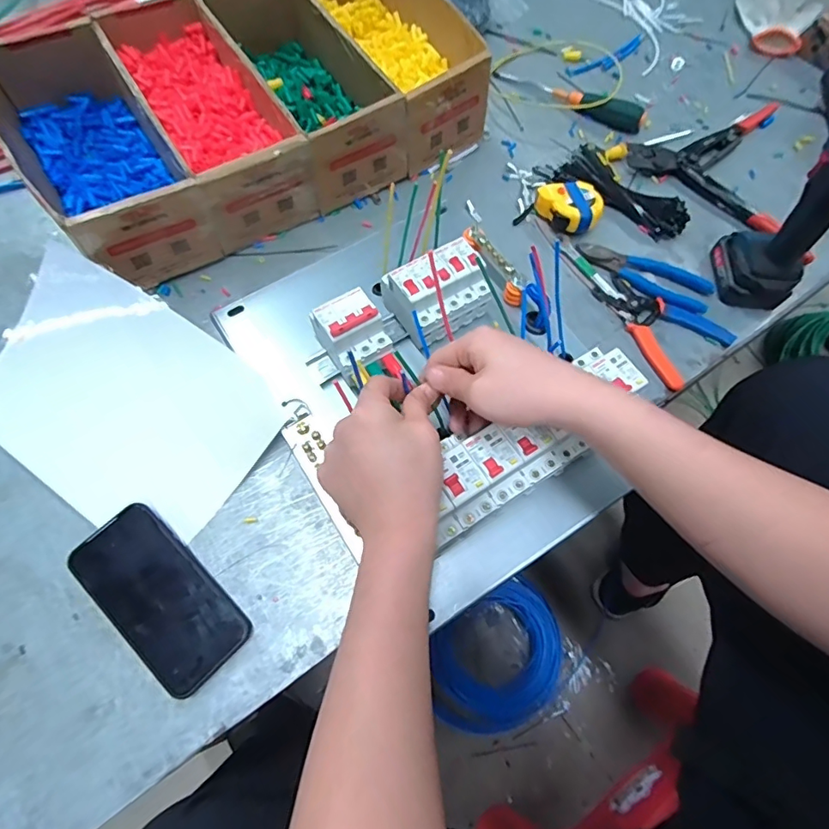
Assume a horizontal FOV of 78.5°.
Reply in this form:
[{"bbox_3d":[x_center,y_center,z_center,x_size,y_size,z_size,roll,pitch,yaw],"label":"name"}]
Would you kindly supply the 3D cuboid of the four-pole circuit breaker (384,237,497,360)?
[{"bbox_3d":[0.025,-0.126,0.535,0.094,0.080,0.071,-30,71,-15],"label":"four-pole circuit breaker"}]

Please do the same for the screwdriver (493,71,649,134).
[{"bbox_3d":[0.227,-0.470,0.740,0.229,0.027,0.040,34,69,12],"label":"screwdriver"}]

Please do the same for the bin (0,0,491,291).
[{"bbox_3d":[-0.193,-0.390,0.640,0.537,0.121,0.319,-31,71,-15],"label":"bin"}]

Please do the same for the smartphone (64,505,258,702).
[{"bbox_3d":[-0.221,0.155,0.439,0.161,0.014,0.079,44,67,10],"label":"smartphone"}]

